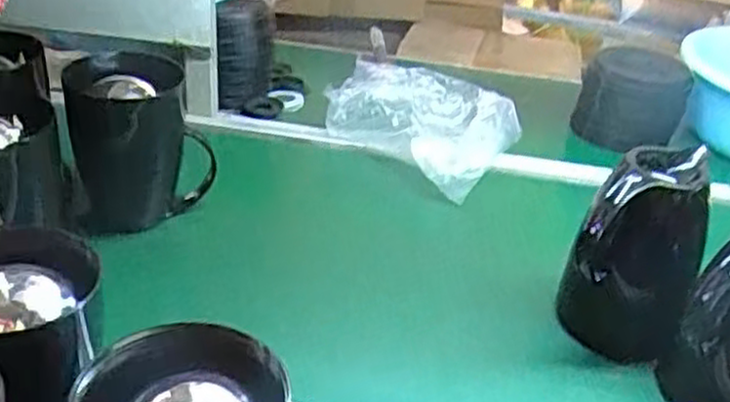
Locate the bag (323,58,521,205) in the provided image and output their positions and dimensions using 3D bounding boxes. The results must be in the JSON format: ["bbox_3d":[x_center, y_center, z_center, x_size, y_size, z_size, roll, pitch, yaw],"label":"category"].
[{"bbox_3d":[0.081,-0.112,1.106,0.263,0.086,0.199,24,36,27],"label":"bag"}]

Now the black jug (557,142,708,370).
[{"bbox_3d":[0.275,0.059,0.778,0.114,0.198,0.129,20,35,22],"label":"black jug"}]

